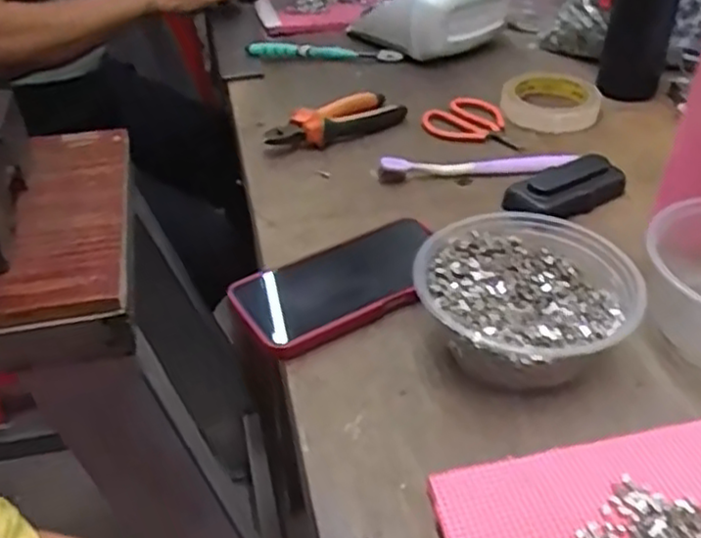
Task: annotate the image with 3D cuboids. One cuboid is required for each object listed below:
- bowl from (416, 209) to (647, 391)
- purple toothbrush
[{"bbox_3d":[0.118,0.017,0.473,0.132,0.068,0.134,-2,39,2],"label":"bowl"},{"bbox_3d":[0.113,-0.093,0.656,0.173,0.021,0.021,0,39,4],"label":"purple toothbrush"}]

